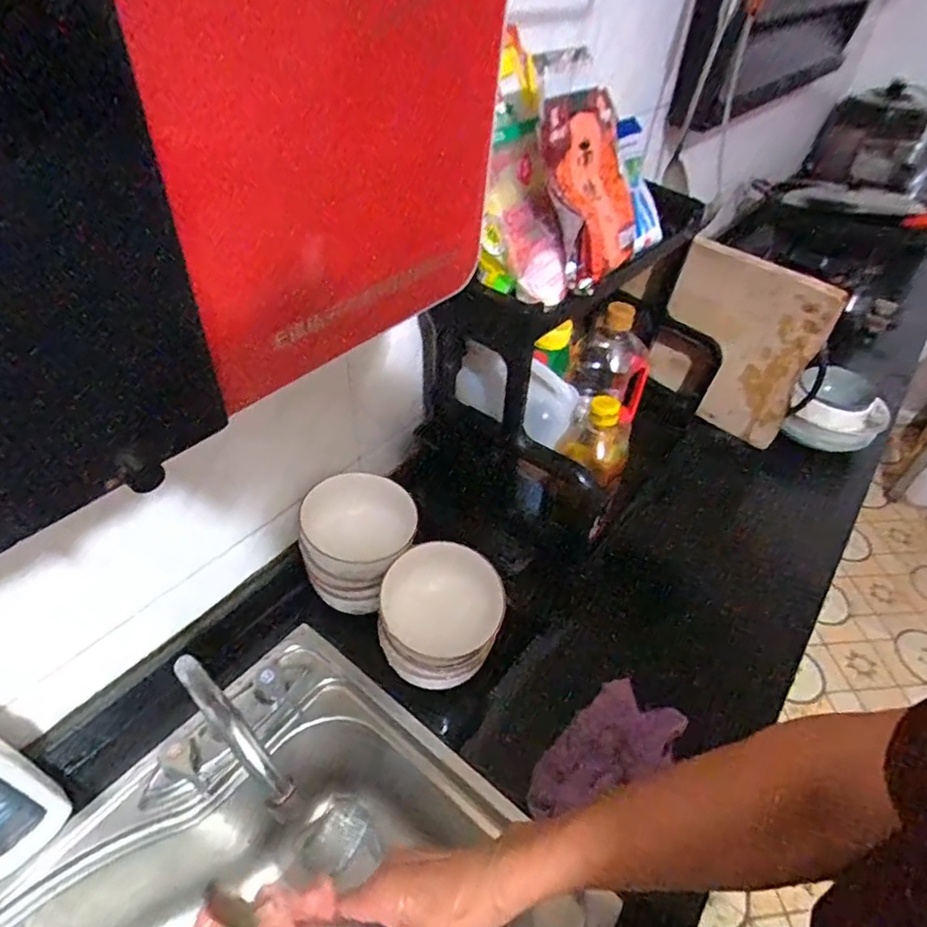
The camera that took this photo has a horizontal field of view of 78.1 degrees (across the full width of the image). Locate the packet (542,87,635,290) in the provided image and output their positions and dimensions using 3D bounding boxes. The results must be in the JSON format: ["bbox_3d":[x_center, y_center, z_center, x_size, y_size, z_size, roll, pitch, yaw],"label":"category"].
[{"bbox_3d":[0.150,-0.313,0.639,0.032,0.179,0.156,7,38,46],"label":"packet"}]

